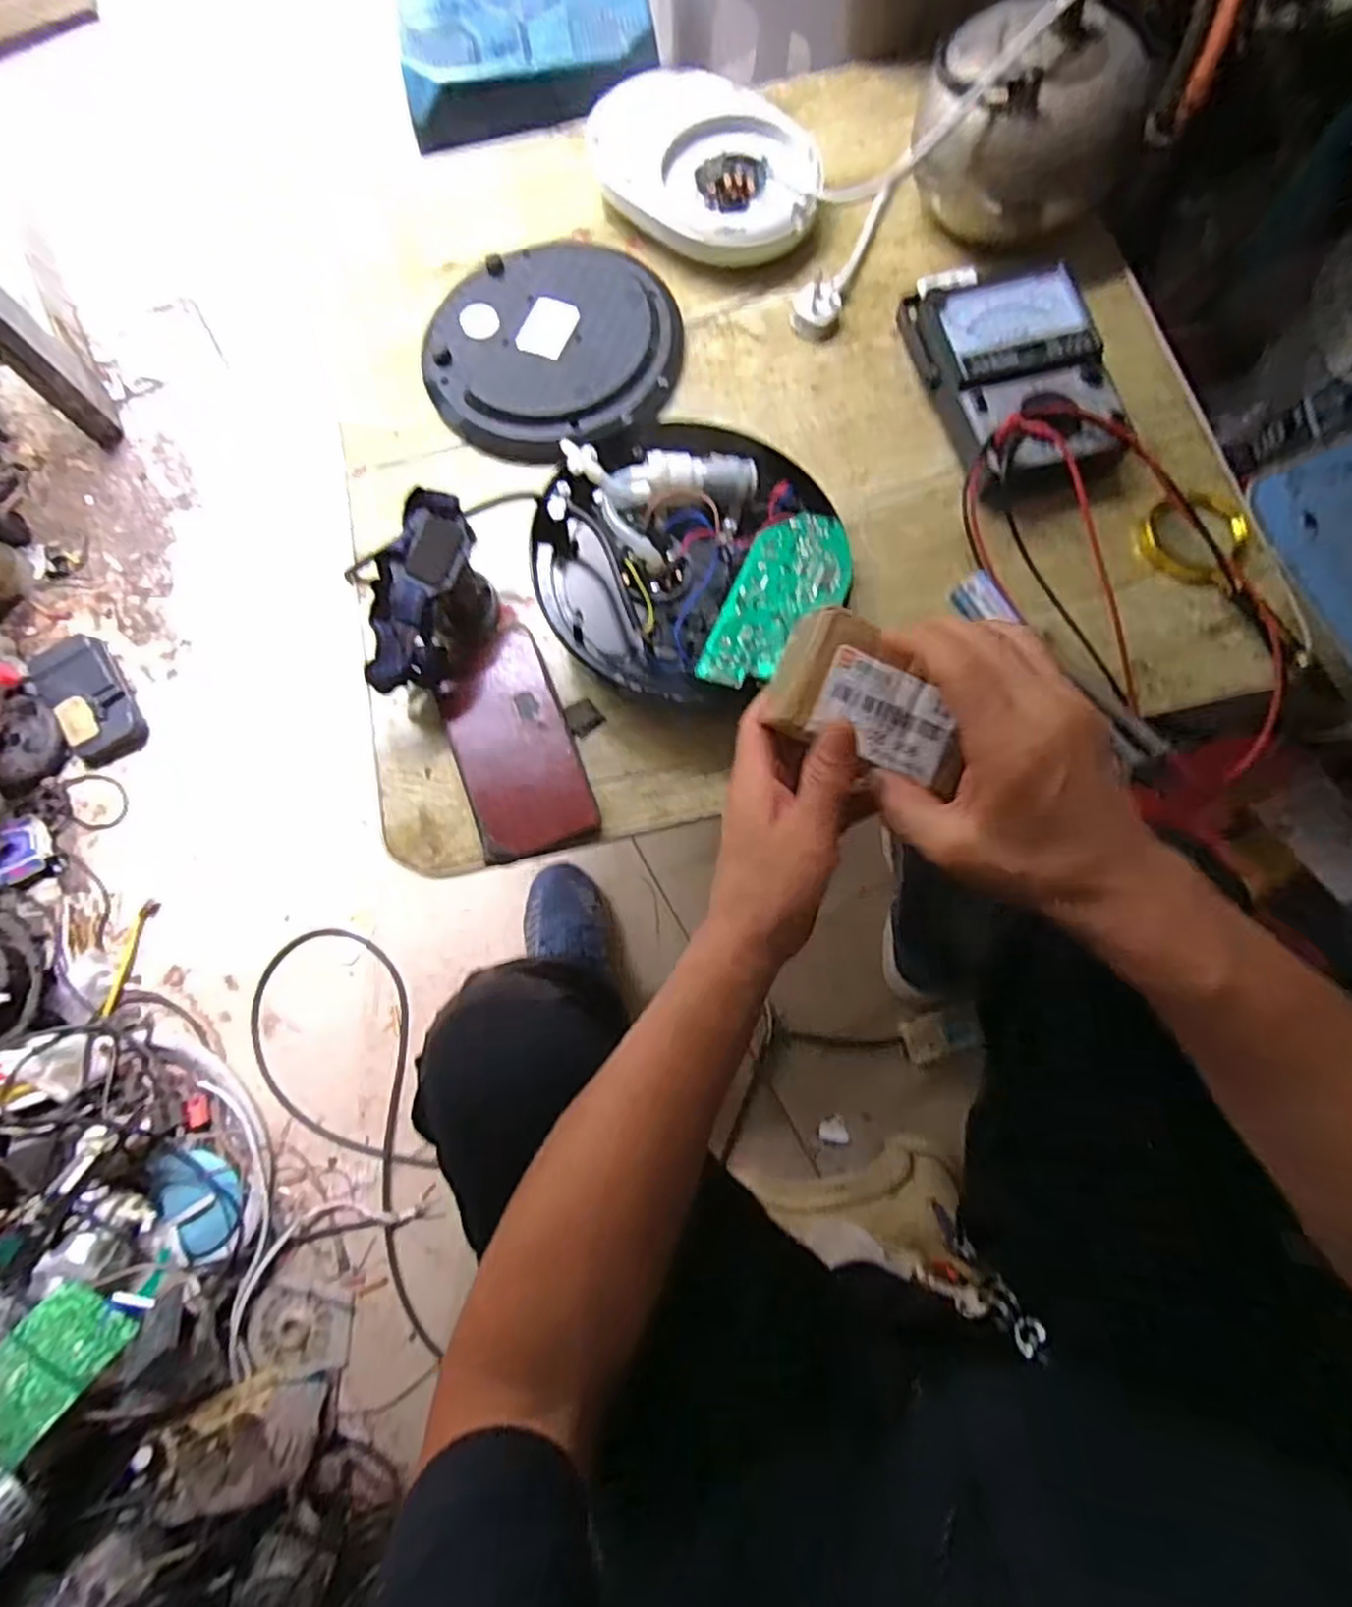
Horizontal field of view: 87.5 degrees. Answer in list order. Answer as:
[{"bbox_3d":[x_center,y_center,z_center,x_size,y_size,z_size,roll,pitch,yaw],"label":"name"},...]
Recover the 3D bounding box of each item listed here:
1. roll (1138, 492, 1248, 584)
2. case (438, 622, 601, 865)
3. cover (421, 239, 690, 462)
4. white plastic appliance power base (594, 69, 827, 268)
[{"bbox_3d":[0.376,-0.196,0.511,0.070,0.022,0.058,40,81,9],"label":"roll"},{"bbox_3d":[-0.114,-0.043,0.496,0.080,0.019,0.163,-21,76,-4],"label":"case"},{"bbox_3d":[-0.100,-0.374,0.576,0.204,0.018,0.203,0,77,1],"label":"cover"},{"bbox_3d":[0.021,-0.536,0.599,0.212,0.042,0.138,40,81,9],"label":"white plastic appliance power base"}]

